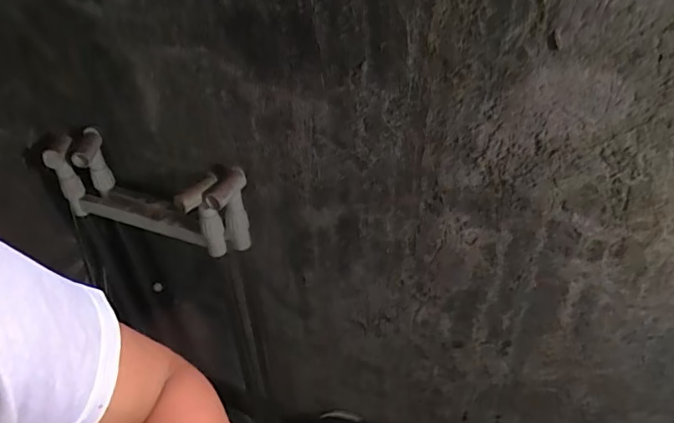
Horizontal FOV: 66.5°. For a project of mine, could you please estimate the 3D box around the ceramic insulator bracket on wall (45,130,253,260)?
[{"bbox_3d":[-0.308,-0.025,0.863,0.340,0.144,0.091,14,46,20],"label":"ceramic insulator bracket on wall"}]

